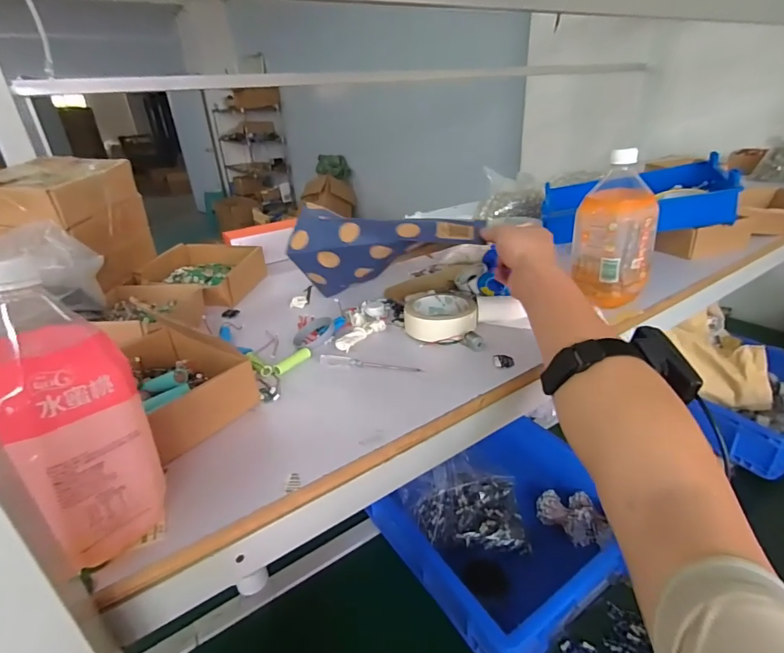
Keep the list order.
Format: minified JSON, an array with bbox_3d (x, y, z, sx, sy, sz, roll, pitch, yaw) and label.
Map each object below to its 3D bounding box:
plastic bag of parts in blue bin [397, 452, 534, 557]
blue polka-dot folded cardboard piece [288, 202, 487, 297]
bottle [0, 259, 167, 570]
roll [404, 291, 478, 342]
[{"bbox_3d":[0.146,0.367,0.918,0.249,0.070,0.190,-1,46,8],"label":"plastic bag of parts in blue bin"},{"bbox_3d":[-0.011,-0.110,0.596,0.258,0.125,0.071,-5,26,19],"label":"blue polka-dot folded cardboard piece"},{"bbox_3d":[-0.207,0.062,0.281,0.064,0.182,0.079,15,33,31],"label":"bottle"},{"bbox_3d":[0.068,-0.018,0.588,0.092,0.030,0.108,4,29,15],"label":"roll"}]

